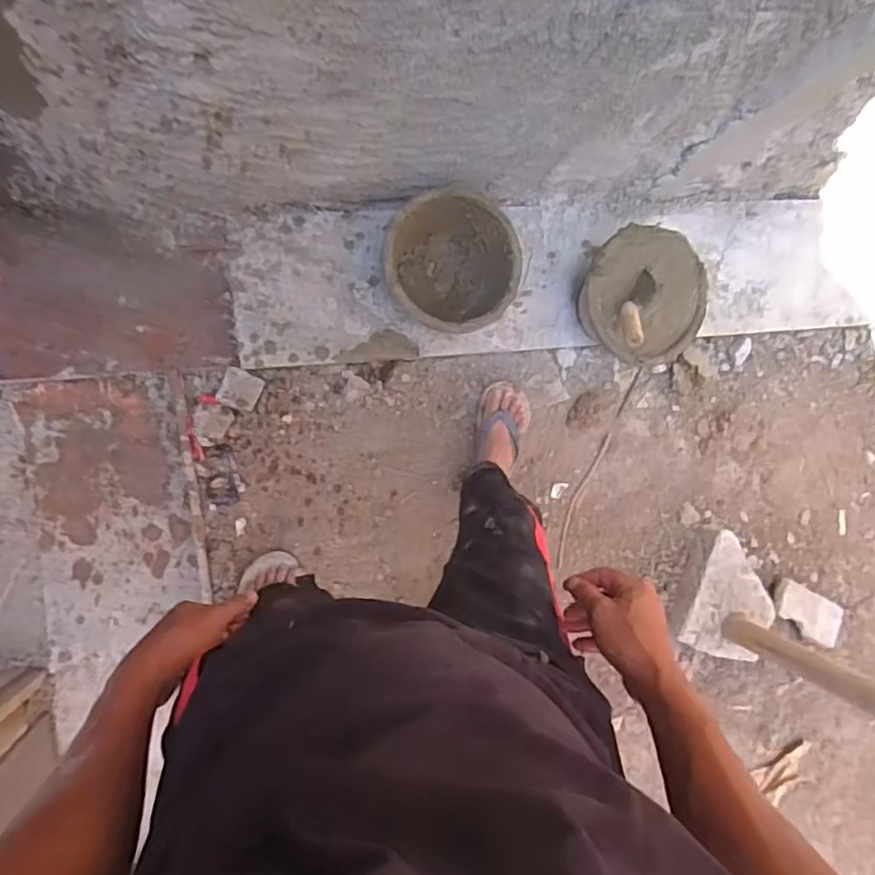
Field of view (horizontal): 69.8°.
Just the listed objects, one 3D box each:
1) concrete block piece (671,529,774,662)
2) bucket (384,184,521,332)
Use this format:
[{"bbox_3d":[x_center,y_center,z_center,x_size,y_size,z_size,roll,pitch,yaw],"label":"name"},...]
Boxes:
[{"bbox_3d":[0.655,0.357,1.418,0.186,0.117,0.256,21,86,-10],"label":"concrete block piece"},{"bbox_3d":[0.021,-0.329,1.231,0.245,0.166,0.247,0,90,-11],"label":"bucket"}]

